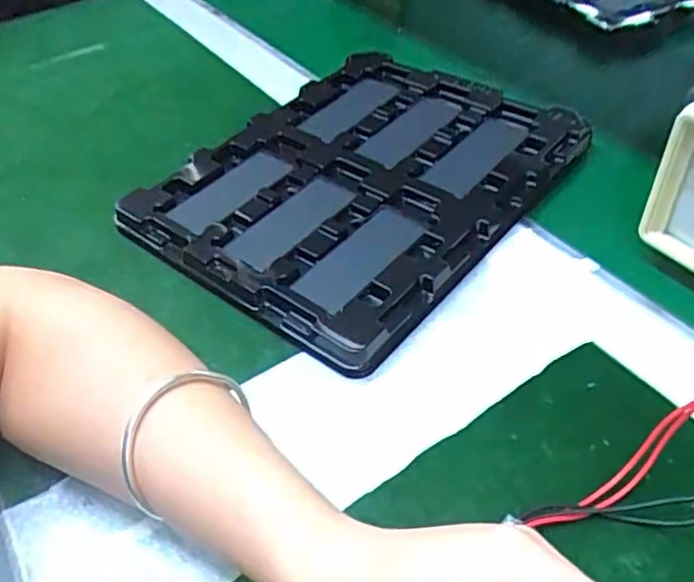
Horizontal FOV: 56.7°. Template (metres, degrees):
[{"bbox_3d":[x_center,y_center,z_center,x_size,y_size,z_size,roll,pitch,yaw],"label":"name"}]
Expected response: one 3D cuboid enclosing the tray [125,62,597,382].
[{"bbox_3d":[0.009,-0.084,0.460,0.225,0.027,0.282,28,54,29],"label":"tray"}]

